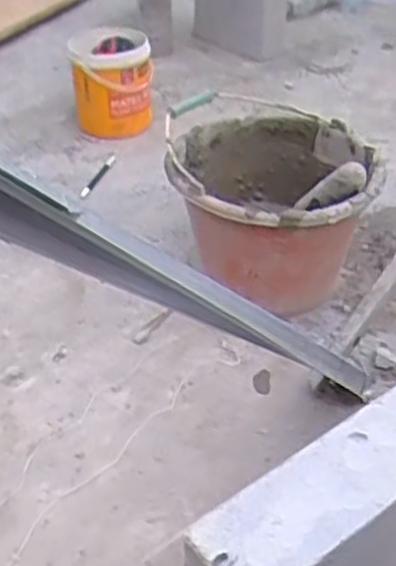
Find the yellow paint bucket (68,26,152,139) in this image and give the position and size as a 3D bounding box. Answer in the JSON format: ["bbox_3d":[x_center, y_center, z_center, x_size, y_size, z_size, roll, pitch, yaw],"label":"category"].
[{"bbox_3d":[-0.165,-0.386,1.460,0.155,0.177,0.163,-1,37,1],"label":"yellow paint bucket"}]

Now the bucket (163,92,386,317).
[{"bbox_3d":[0.095,-0.084,1.023,0.255,0.206,0.280,0,37,0],"label":"bucket"}]

